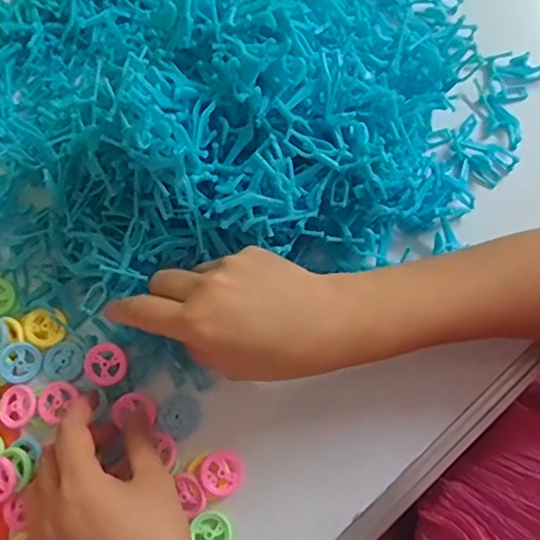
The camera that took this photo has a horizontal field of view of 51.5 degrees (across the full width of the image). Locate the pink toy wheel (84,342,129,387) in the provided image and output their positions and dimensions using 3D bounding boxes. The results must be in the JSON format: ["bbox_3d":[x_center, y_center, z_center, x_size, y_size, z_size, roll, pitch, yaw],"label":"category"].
[{"bbox_3d":[-0.116,0.068,0.400,0.030,0.008,0.029,-1,73,2],"label":"pink toy wheel"}]

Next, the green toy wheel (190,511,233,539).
[{"bbox_3d":[-0.038,0.175,0.370,0.026,0.004,0.028,-1,73,2],"label":"green toy wheel"}]

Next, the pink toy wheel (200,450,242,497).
[{"bbox_3d":[-0.033,0.138,0.381,0.028,0.005,0.027,42,79,13],"label":"pink toy wheel"}]

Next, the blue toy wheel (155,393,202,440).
[{"bbox_3d":[-0.064,0.103,0.397,0.029,0.006,0.029,-1,73,2],"label":"blue toy wheel"}]

